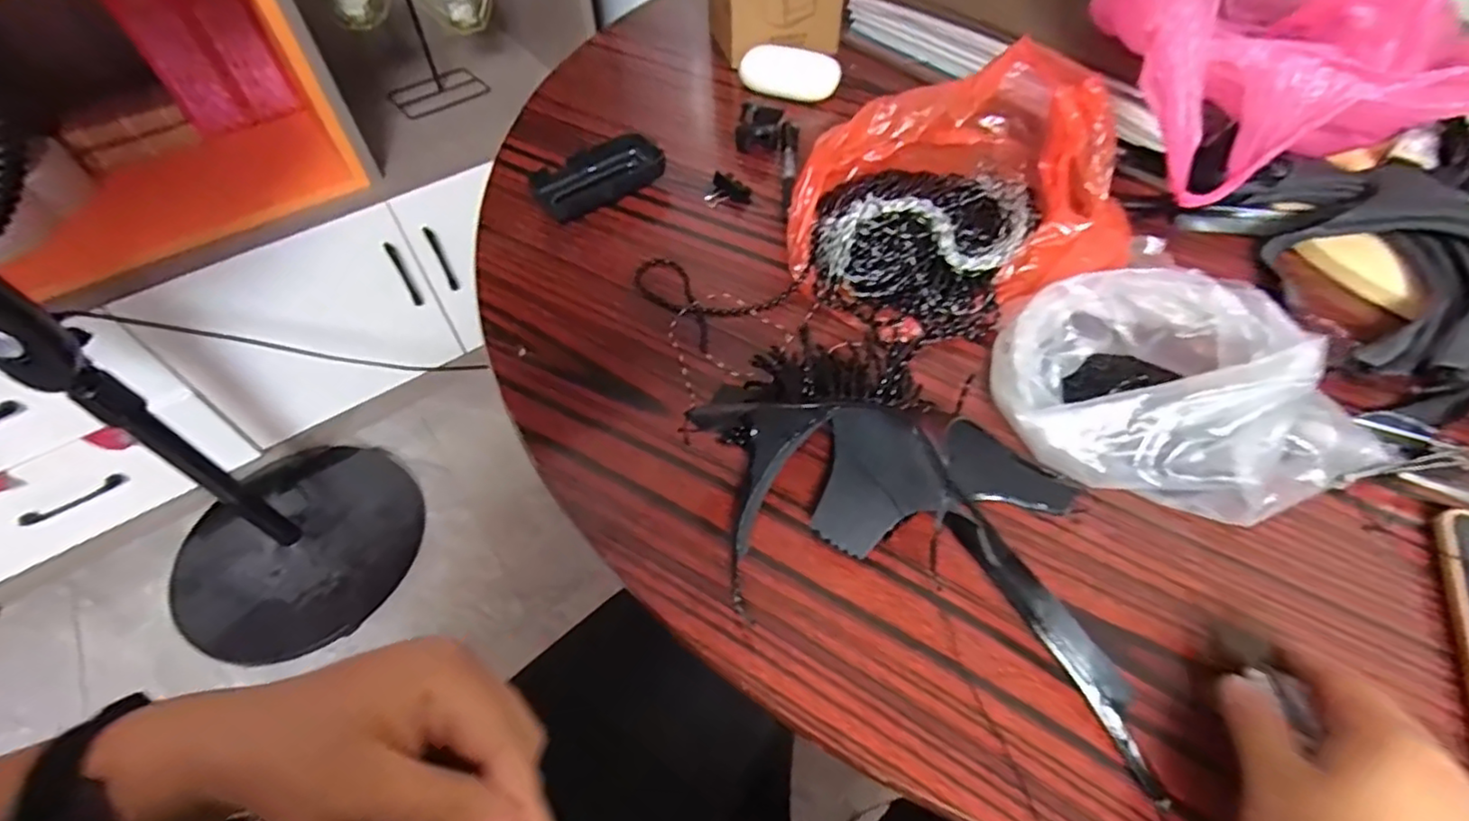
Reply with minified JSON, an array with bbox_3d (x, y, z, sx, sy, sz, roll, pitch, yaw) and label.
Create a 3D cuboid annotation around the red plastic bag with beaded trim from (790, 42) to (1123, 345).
[{"bbox_3d":[0.180,-0.159,0.464,0.200,0.083,0.266,38,62,25],"label":"red plastic bag with beaded trim"}]

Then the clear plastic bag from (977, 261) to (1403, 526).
[{"bbox_3d":[0.260,-0.009,0.358,0.200,0.082,0.121,11,54,8],"label":"clear plastic bag"}]

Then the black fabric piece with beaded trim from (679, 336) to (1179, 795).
[{"bbox_3d":[0.096,0.051,0.332,0.269,0.062,0.145,28,58,19],"label":"black fabric piece with beaded trim"}]

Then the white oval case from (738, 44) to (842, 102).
[{"bbox_3d":[0.053,-0.325,0.606,0.095,0.033,0.035,11,54,8],"label":"white oval case"}]

